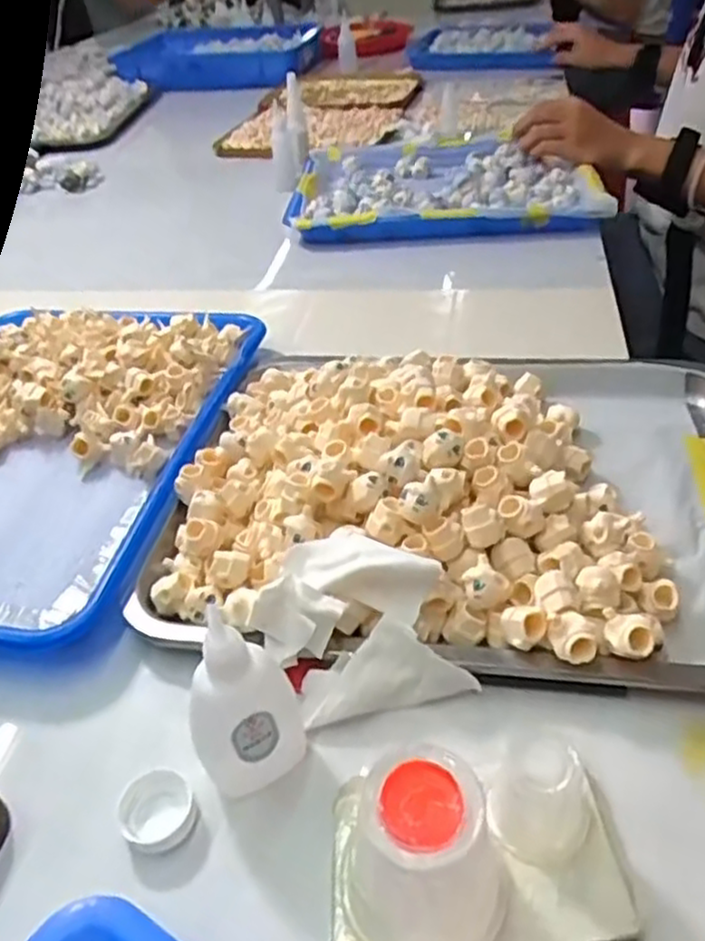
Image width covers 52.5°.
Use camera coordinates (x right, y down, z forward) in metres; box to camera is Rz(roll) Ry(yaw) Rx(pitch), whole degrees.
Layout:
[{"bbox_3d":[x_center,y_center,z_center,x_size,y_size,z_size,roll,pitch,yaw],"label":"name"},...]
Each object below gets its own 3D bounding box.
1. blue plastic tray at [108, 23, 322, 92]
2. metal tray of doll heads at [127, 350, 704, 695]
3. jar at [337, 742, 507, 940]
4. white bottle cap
[{"bbox_3d":[-0.245,-0.783,1.339,0.353,0.053,0.270,11,43,18],"label":"blue plastic tray"},{"bbox_3d":[0.071,-0.006,0.409,0.348,0.060,0.261,3,41,9],"label":"metal tray of doll heads"},{"bbox_3d":[0.023,0.131,0.238,0.054,0.065,0.047,7,42,14],"label":"jar"},{"bbox_3d":[-0.080,0.139,0.292,0.029,0.011,0.029,-3,41,3],"label":"white bottle cap"}]

